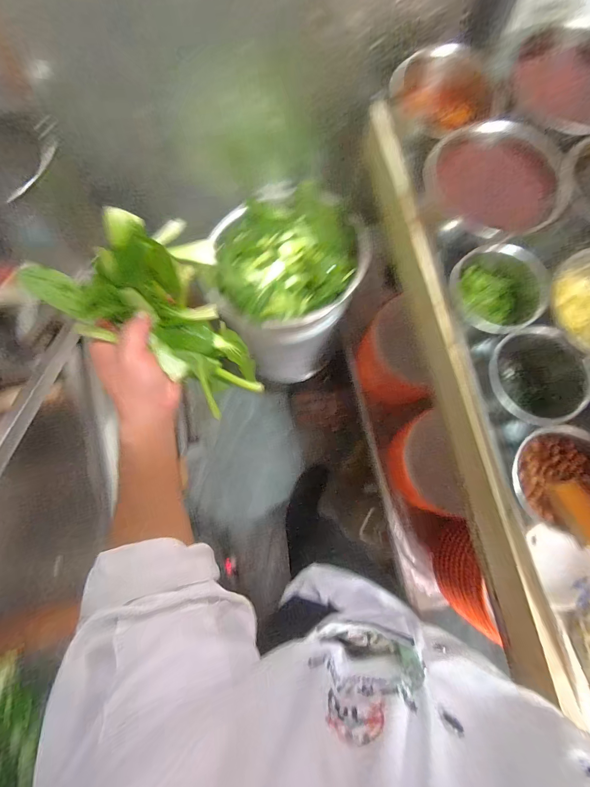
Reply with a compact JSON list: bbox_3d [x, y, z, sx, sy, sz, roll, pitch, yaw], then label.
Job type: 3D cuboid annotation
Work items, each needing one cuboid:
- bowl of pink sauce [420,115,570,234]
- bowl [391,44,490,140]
[{"bbox_3d":[0.260,-0.272,0.426,0.169,0.054,0.158,0,77,-2],"label":"bowl of pink sauce"},{"bbox_3d":[0.214,-0.436,0.470,0.140,0.053,0.126,-25,79,-7],"label":"bowl"}]

